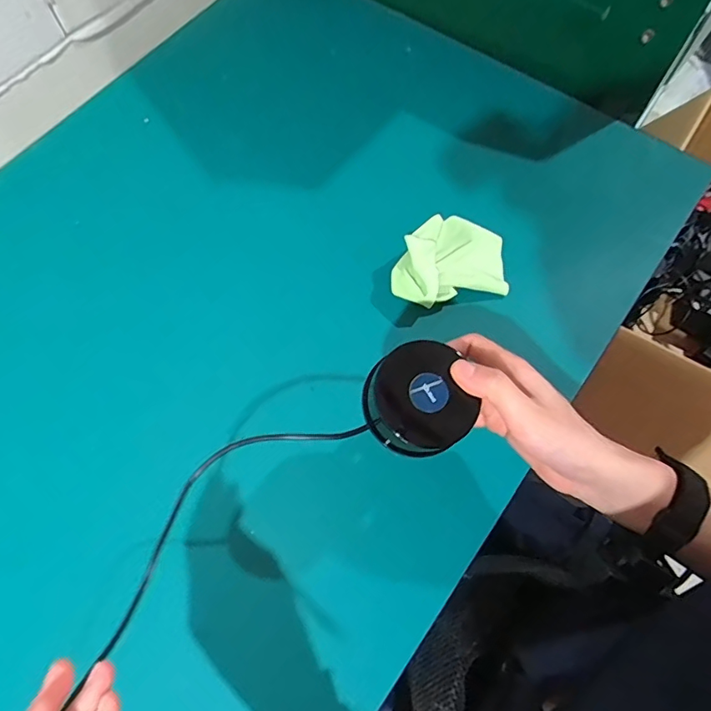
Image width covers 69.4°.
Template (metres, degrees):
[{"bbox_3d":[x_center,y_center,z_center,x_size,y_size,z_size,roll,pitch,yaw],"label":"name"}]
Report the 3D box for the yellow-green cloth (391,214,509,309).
[{"bbox_3d":[0.084,-0.088,0.476,0.107,0.033,0.084,-15,69,-6],"label":"yellow-green cloth"}]

